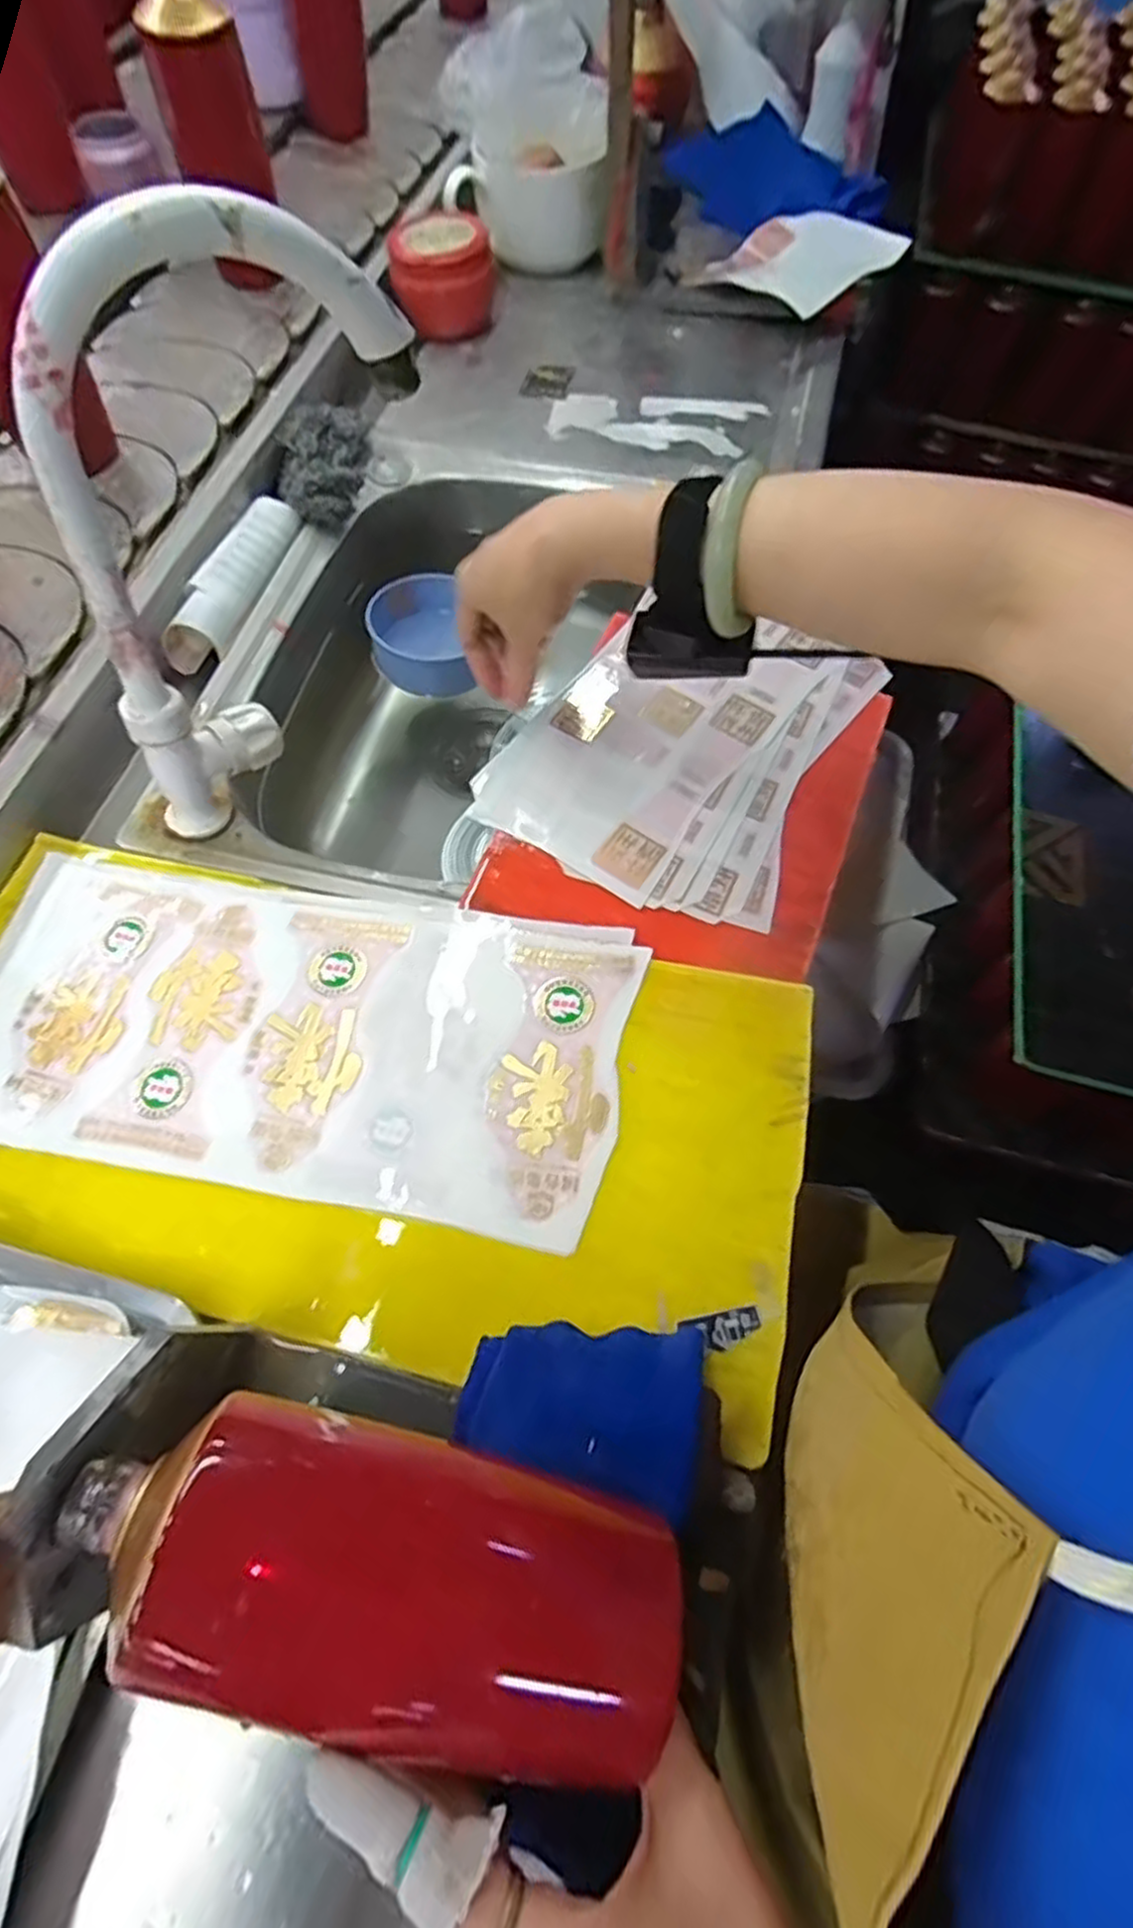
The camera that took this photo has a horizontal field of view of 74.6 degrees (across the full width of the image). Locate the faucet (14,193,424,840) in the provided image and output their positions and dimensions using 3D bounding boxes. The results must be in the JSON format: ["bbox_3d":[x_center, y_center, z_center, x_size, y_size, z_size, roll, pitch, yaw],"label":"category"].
[{"bbox_3d":[-0.174,-0.215,0.397,0.216,0.267,0.047,-36,71,-16],"label":"faucet"}]

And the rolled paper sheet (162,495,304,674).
[{"bbox_3d":[-0.263,-0.310,0.602,0.044,0.038,0.168,13,66,5],"label":"rolled paper sheet"}]

